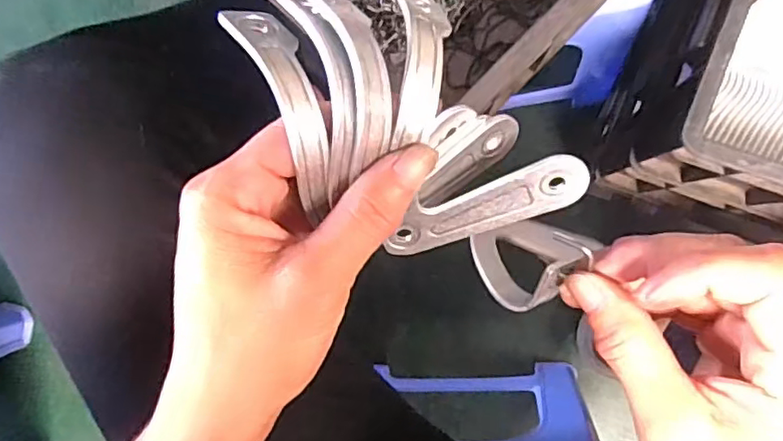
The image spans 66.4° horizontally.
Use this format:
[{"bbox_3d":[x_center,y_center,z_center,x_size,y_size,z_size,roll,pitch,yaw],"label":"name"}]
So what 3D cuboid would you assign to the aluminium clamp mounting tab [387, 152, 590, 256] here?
[{"bbox_3d":[0.034,-0.004,0.215,0.072,0.005,0.021,-22,125,13],"label":"aluminium clamp mounting tab"}]

